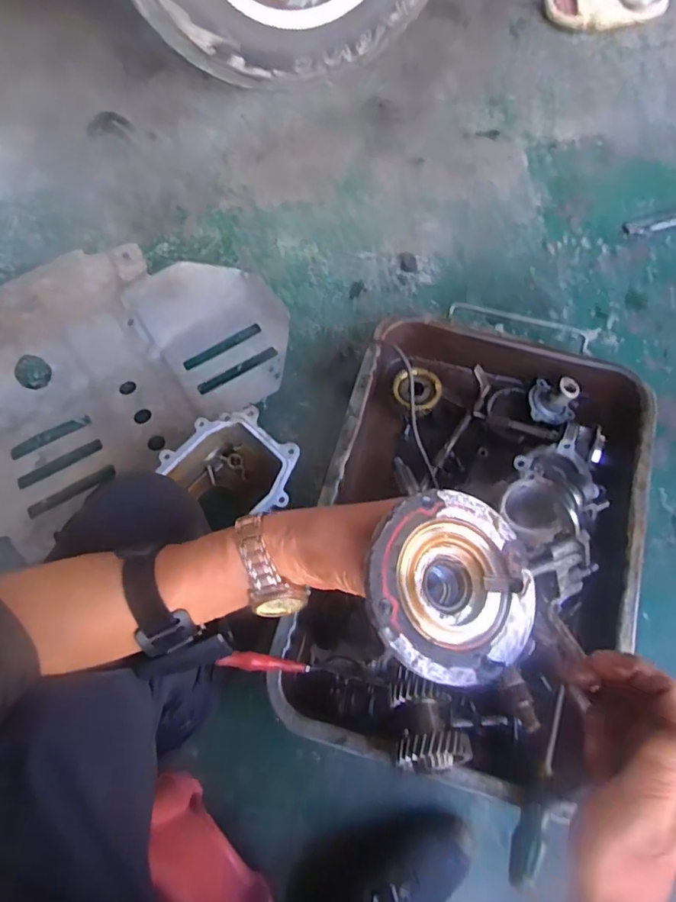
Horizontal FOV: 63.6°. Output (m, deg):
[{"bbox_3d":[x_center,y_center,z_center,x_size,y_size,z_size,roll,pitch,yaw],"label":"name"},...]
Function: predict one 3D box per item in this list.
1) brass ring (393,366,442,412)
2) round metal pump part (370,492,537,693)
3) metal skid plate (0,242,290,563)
[{"bbox_3d":[0.130,-0.101,0.891,0.076,0.021,0.068,20,88,-13],"label":"brass ring"},{"bbox_3d":[0.063,0.086,0.347,0.109,0.045,0.109,8,67,-19],"label":"round metal pump part"},{"bbox_3d":[-0.423,-0.113,0.903,0.695,0.097,0.387,-39,74,-14],"label":"metal skid plate"}]

